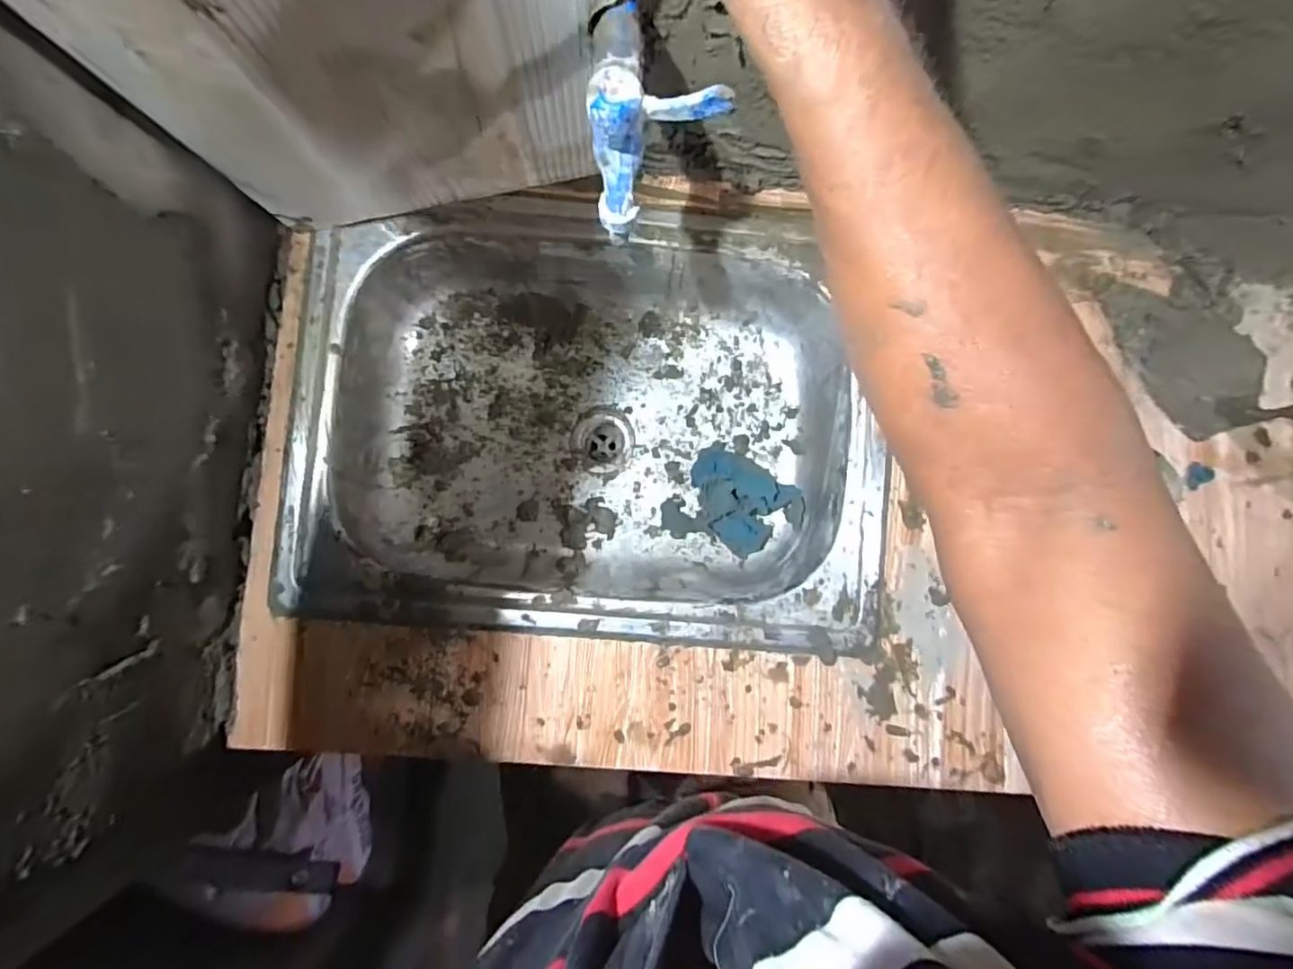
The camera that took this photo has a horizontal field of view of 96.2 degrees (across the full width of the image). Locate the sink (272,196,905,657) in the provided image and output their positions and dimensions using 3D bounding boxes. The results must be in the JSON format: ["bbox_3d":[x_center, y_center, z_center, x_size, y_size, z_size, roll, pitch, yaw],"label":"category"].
[{"bbox_3d":[-0.048,-0.059,0.595,0.532,0.142,0.395,4,86,-2],"label":"sink"}]

